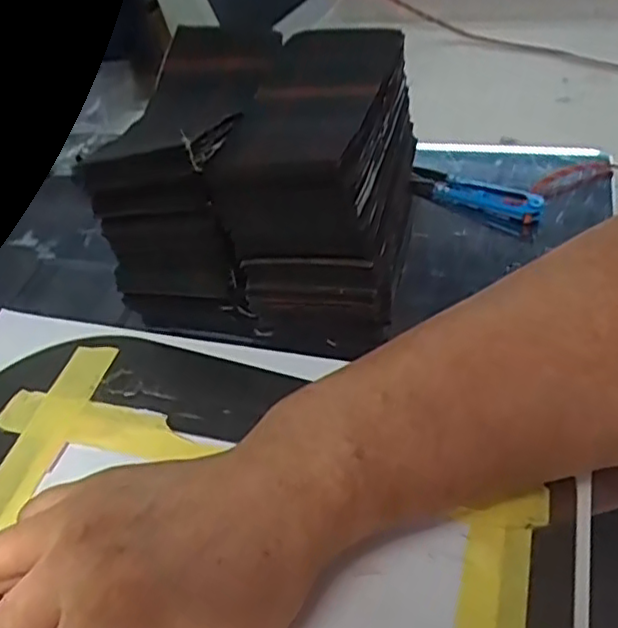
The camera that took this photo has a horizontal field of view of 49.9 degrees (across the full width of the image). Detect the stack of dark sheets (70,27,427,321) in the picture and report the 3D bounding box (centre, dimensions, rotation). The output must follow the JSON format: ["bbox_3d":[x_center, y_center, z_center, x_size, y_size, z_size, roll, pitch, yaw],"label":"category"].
[{"bbox_3d":[-0.021,-0.089,0.387,0.153,0.091,0.168,7,47,15],"label":"stack of dark sheets"}]

